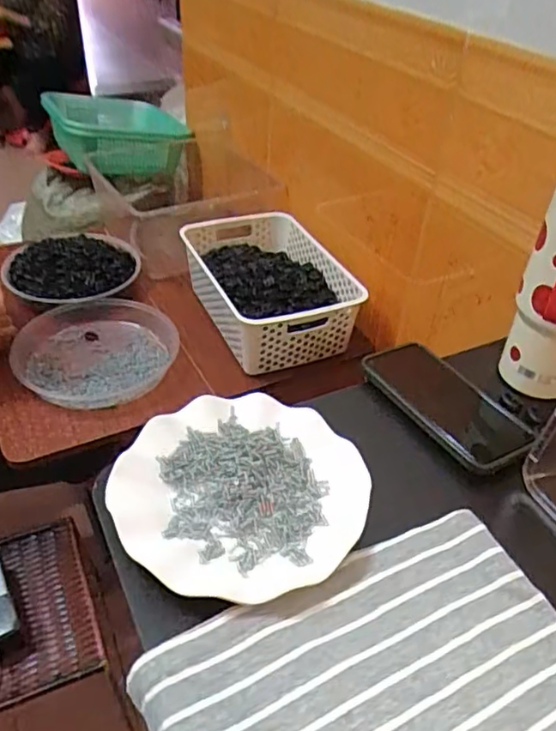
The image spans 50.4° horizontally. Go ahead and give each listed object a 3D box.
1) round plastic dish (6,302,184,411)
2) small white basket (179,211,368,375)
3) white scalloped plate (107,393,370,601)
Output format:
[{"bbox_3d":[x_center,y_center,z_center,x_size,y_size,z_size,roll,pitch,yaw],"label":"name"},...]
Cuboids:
[{"bbox_3d":[-0.274,-0.019,0.884,0.235,0.035,0.219,-2,40,-7],"label":"round plastic dish"},{"bbox_3d":[-0.016,-0.131,0.968,0.205,0.100,0.312,-15,43,-21],"label":"small white basket"},{"bbox_3d":[-0.029,0.092,0.444,0.177,0.017,0.172,2,40,-2],"label":"white scalloped plate"}]

